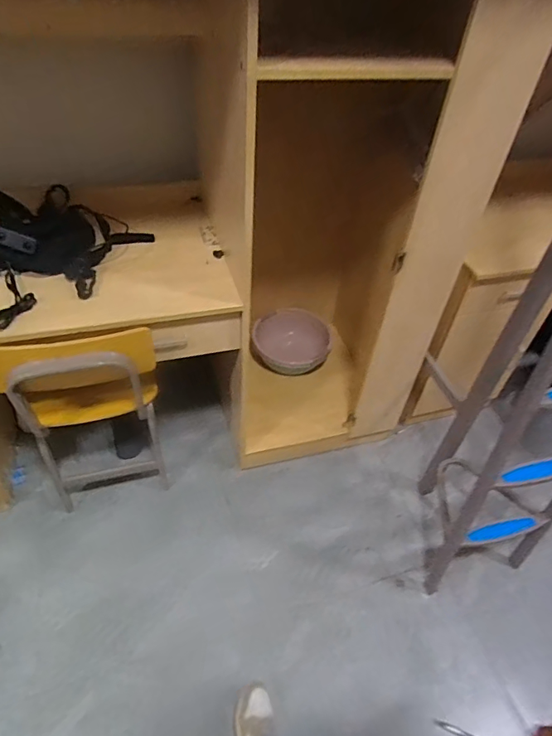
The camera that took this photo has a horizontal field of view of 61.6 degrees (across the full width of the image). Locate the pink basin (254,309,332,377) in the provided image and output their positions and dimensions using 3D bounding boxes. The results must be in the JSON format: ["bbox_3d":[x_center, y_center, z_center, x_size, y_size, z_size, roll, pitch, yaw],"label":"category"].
[{"bbox_3d":[0.061,-0.111,1.797,0.296,0.093,0.242,6,46,0],"label":"pink basin"}]

